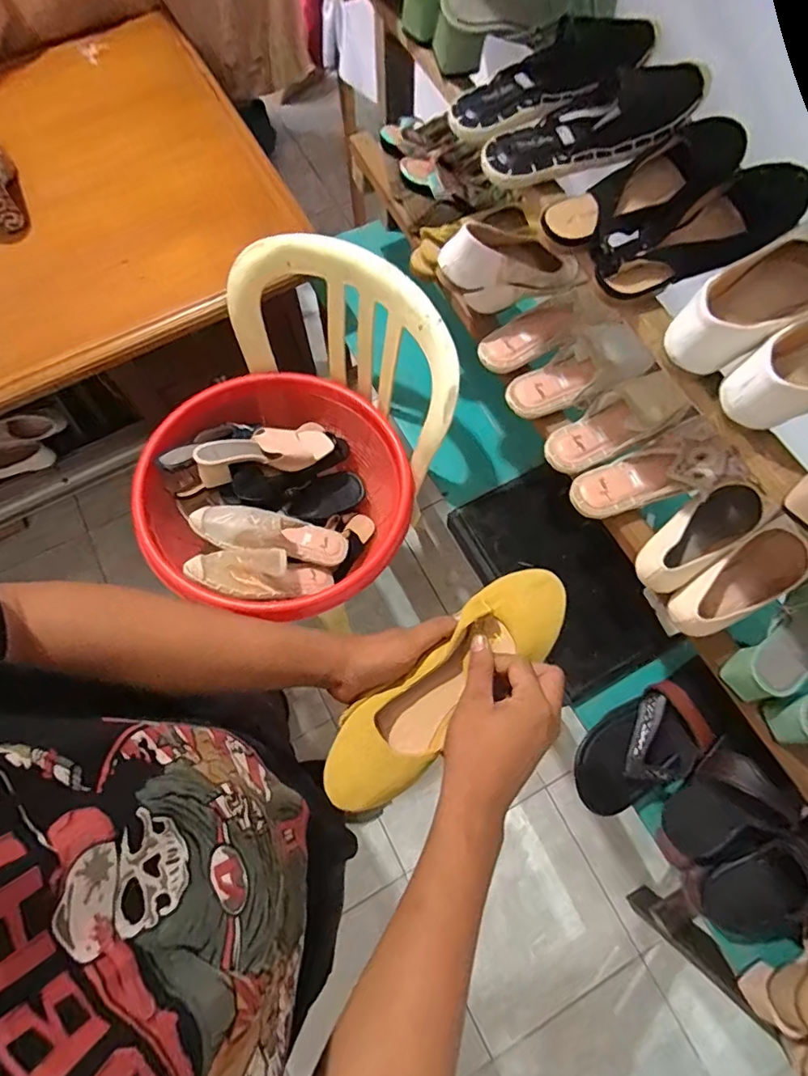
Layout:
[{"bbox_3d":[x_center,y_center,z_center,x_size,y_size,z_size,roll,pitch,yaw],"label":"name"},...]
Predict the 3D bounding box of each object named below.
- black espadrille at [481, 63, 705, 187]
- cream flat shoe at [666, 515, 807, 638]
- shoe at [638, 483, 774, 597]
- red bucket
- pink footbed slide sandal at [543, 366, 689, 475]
[{"bbox_3d":[0.184,-0.435,0.551,0.210,0.050,0.085,-16,72,-6],"label":"black espadrille"},{"bbox_3d":[0.401,0.049,0.636,0.202,0.053,0.080,-26,73,-9],"label":"cream flat shoe"},{"bbox_3d":[0.367,-0.009,0.657,0.199,0.064,0.083,-32,74,-11],"label":"shoe"},{"bbox_3d":[-0.211,-0.087,0.961,0.439,0.193,0.406,0,71,-1],"label":"red bucket"},{"bbox_3d":[0.289,-0.160,0.700,0.215,0.053,0.085,-32,74,-11],"label":"pink footbed slide sandal"}]

